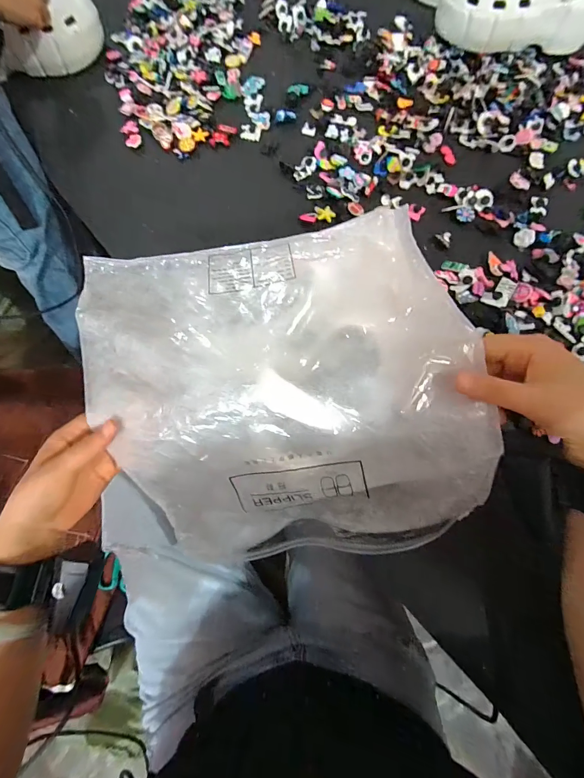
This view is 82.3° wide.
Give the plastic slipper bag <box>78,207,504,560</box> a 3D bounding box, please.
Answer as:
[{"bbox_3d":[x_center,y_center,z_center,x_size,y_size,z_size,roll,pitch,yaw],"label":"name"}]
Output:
[{"bbox_3d":[-0.017,0.008,0.331,0.317,0.160,0.292,-11,71,-3],"label":"plastic slipper bag"}]

